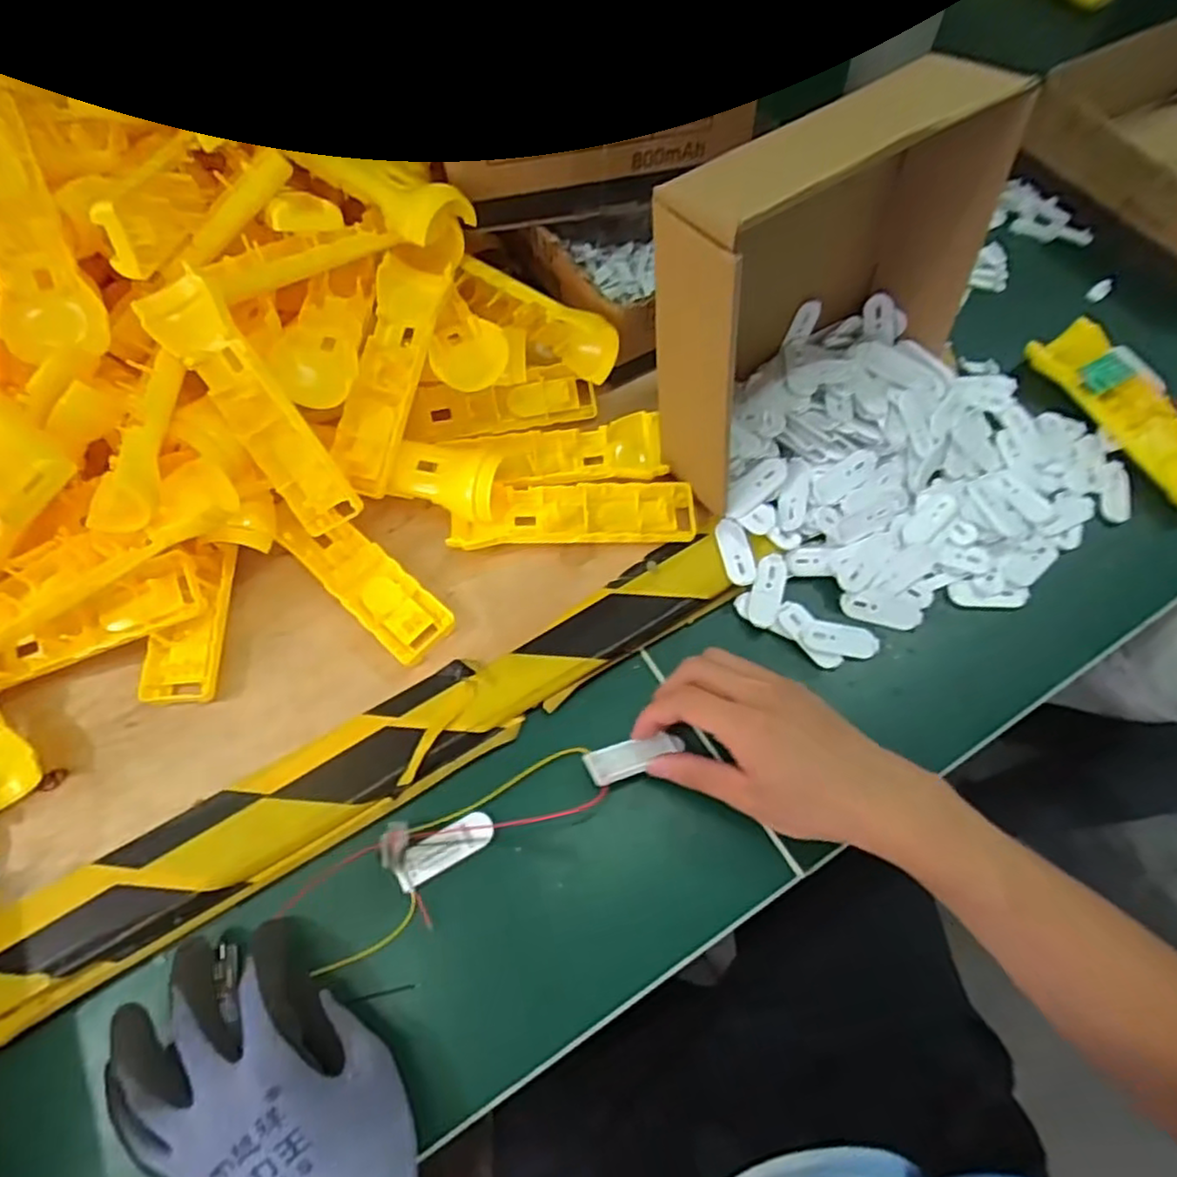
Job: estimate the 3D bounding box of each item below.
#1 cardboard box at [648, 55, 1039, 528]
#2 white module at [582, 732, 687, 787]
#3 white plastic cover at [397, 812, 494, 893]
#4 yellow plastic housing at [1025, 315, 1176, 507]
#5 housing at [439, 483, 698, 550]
[{"bbox_3d":[0.141,-0.170,0.424,0.207,0.191,0.082,-32,67,-14],"label":"cardboard box"},{"bbox_3d":[0.028,0.097,0.405,0.059,0.008,0.021,-16,64,-15],"label":"white module"},{"bbox_3d":[-0.081,0.146,0.392,0.056,0.004,0.022,-29,67,-13],"label":"white plastic cover"},{"bbox_3d":[0.380,-0.127,0.491,0.038,0.027,0.156,-19,65,-9],"label":"yellow plastic housing"},{"bbox_3d":[-0.010,-0.047,0.463,0.160,0.019,0.043,-4,63,-1],"label":"housing"}]

